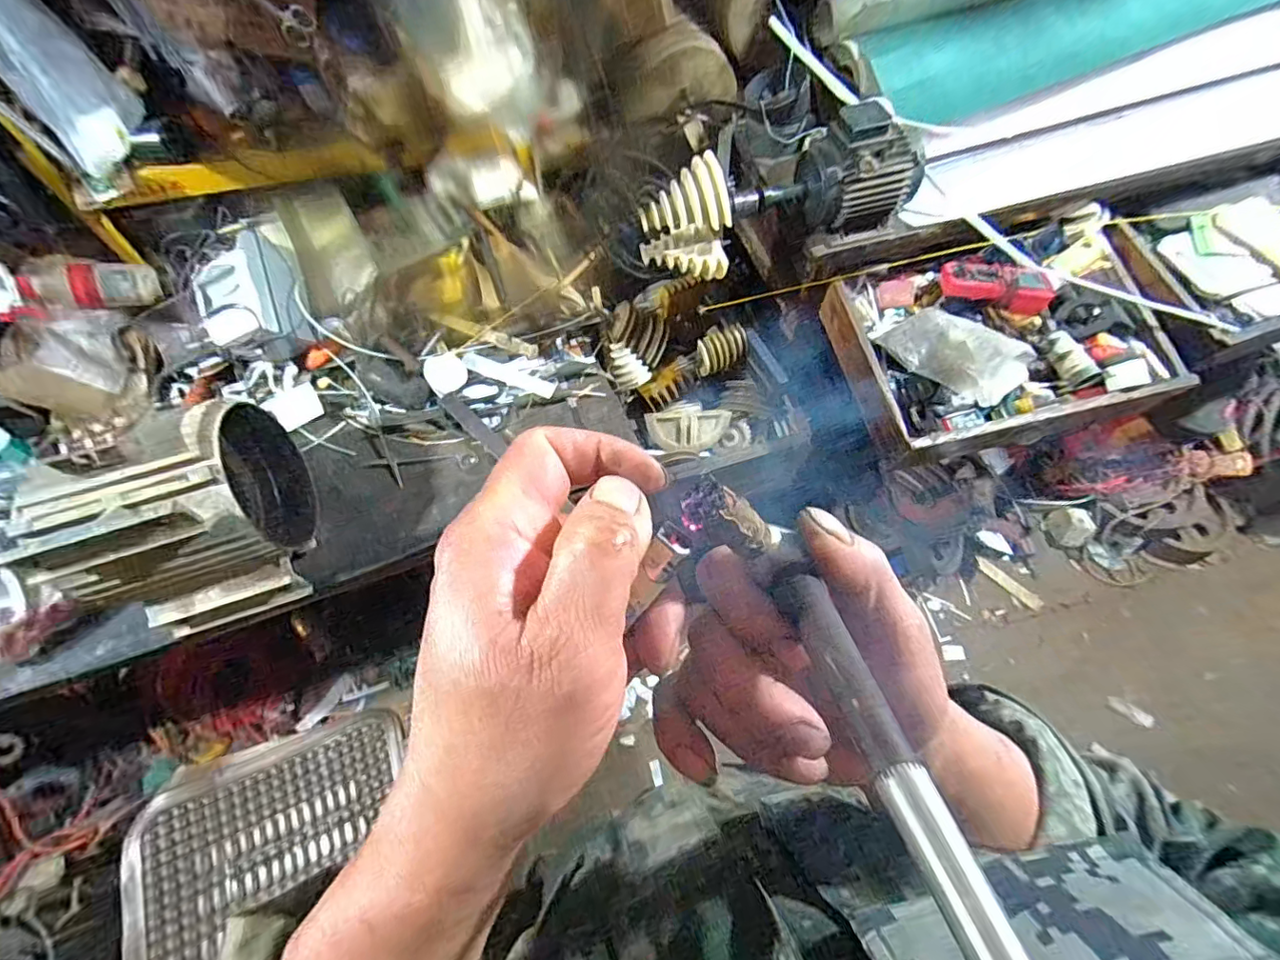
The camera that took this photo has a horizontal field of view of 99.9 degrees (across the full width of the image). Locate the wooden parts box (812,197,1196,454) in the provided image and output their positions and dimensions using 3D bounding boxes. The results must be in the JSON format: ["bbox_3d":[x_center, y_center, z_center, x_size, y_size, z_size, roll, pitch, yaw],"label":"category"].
[{"bbox_3d":[0.656,-0.262,0.944,0.563,0.114,0.350,-13,62,-3],"label":"wooden parts box"}]

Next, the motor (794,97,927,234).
[{"bbox_3d":[0.340,-0.500,0.849,0.169,0.144,0.129,-16,62,-5],"label":"motor"}]

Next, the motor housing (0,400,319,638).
[{"bbox_3d":[-0.635,0.044,0.757,0.253,0.271,0.226,-23,63,-9],"label":"motor housing"}]

